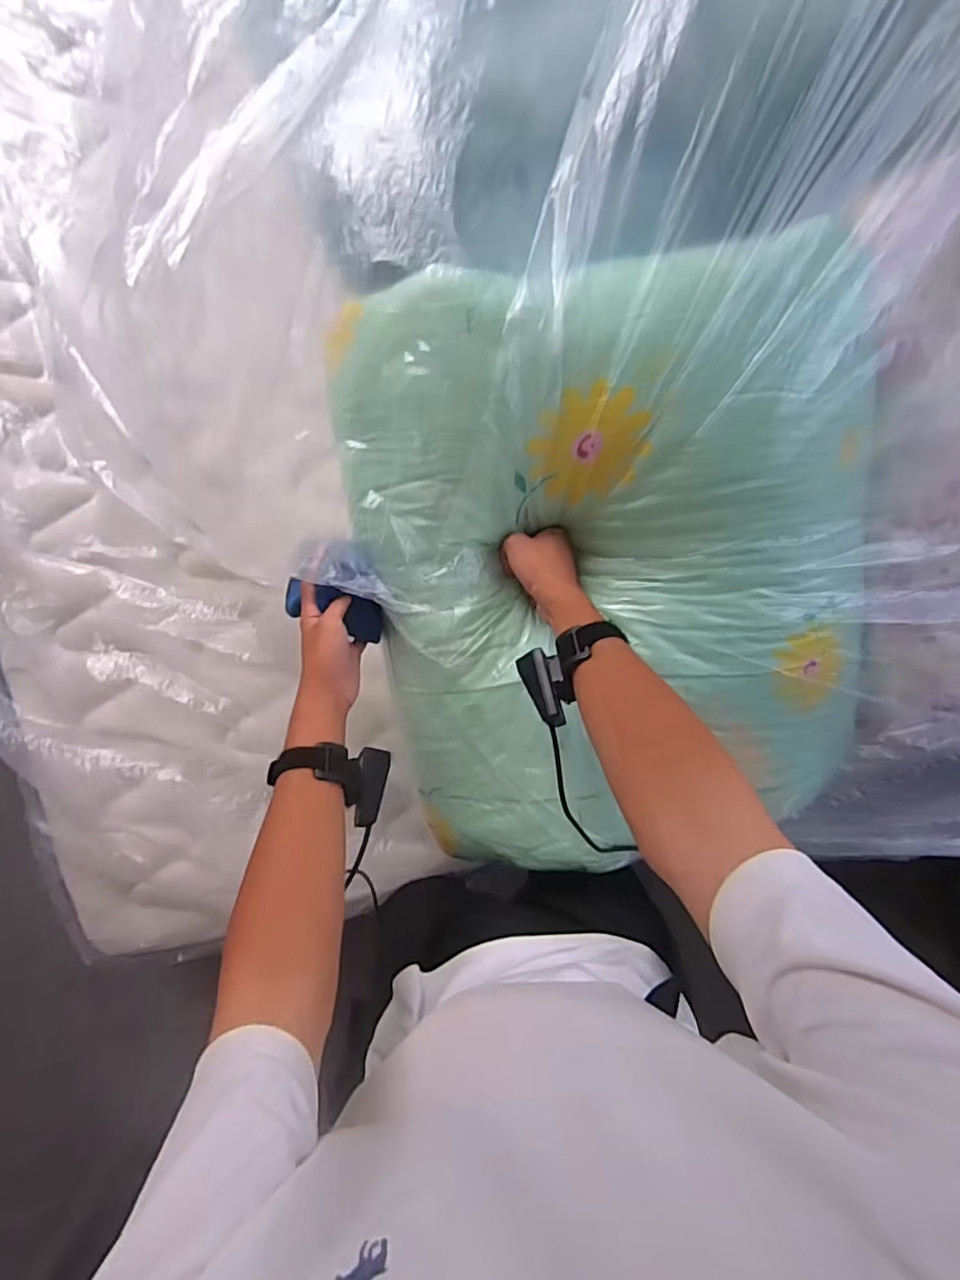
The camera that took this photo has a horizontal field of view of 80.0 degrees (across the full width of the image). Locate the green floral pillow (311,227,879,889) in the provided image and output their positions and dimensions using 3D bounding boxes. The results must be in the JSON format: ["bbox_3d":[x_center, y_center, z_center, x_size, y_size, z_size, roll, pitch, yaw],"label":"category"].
[{"bbox_3d":[0.157,-0.062,0.596,0.533,0.161,0.598,-11,95,-2],"label":"green floral pillow"}]

